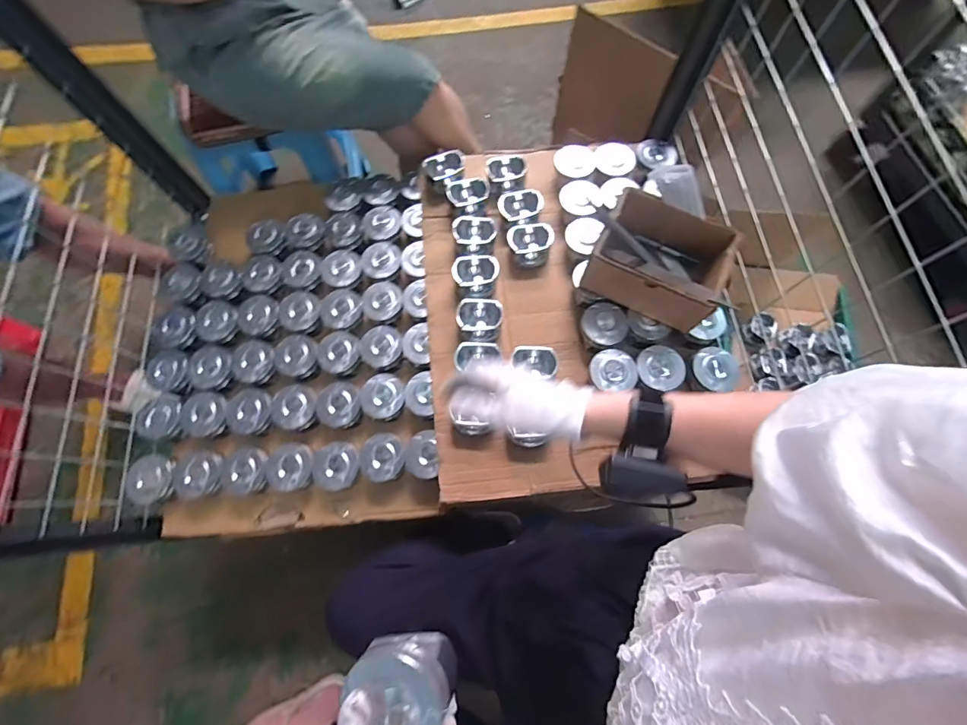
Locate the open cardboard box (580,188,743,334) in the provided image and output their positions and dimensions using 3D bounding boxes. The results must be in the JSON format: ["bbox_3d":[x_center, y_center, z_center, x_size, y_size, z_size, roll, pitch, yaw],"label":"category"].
[{"bbox_3d":[0.285,-0.167,0.701,0.197,0.102,0.156,24,74,9],"label":"open cardboard box"}]

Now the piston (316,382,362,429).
[{"bbox_3d":[-0.246,0.075,0.739,0.068,0.050,0.073,0,72,1],"label":"piston"}]

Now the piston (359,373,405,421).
[{"bbox_3d":[-0.174,0.061,0.749,0.074,0.050,0.070,0,72,1],"label":"piston"}]

